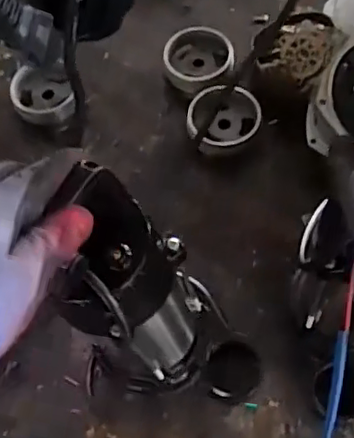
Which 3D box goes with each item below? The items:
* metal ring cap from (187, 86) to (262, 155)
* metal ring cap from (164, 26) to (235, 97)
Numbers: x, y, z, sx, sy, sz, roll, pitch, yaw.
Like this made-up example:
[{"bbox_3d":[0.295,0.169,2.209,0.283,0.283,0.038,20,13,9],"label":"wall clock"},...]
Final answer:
[{"bbox_3d":[0.058,-0.121,0.758,0.084,0.037,0.080,-2,63,3],"label":"metal ring cap"},{"bbox_3d":[0.028,-0.206,0.802,0.093,0.037,0.091,-2,63,3],"label":"metal ring cap"}]

